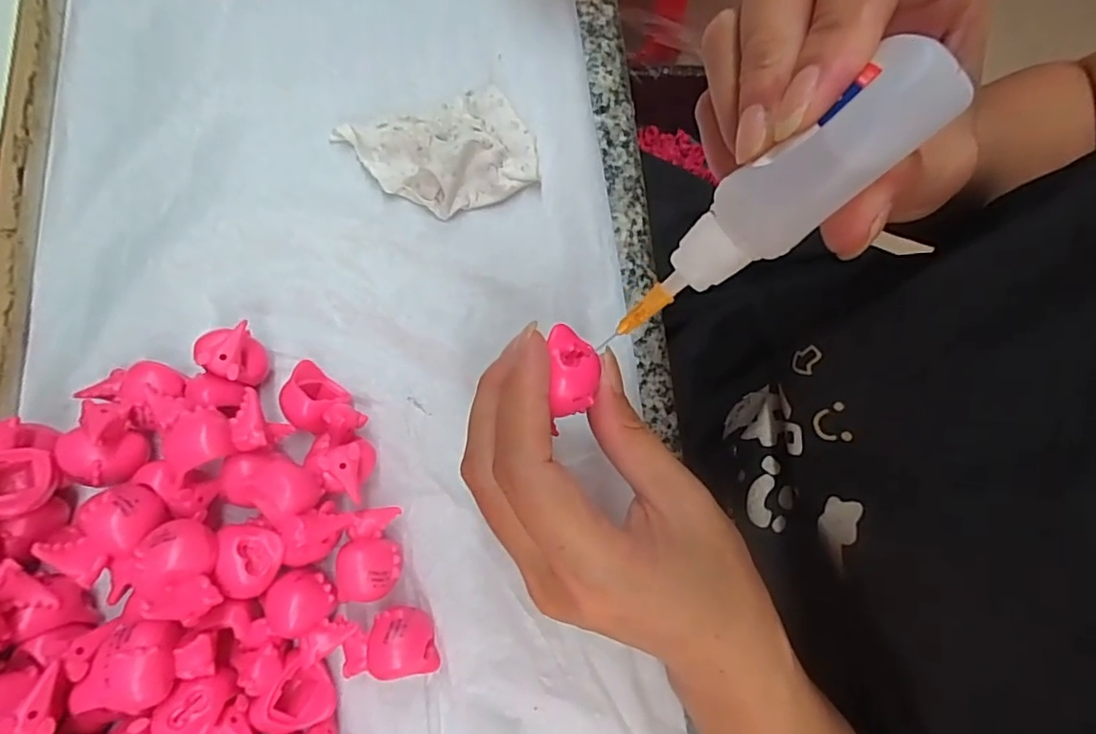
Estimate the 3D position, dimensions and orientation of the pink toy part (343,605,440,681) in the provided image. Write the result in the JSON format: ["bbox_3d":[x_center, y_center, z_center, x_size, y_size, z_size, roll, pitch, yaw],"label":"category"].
[{"bbox_3d":[-0.056,0.097,0.196,0.033,0.016,0.022,-4,76,-1],"label":"pink toy part"}]

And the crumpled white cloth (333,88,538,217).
[{"bbox_3d":[-0.046,-0.095,0.244,0.074,0.015,0.053,-24,77,-6],"label":"crumpled white cloth"}]

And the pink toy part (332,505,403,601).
[{"bbox_3d":[-0.063,0.068,0.202,0.020,0.017,0.032,8,76,2],"label":"pink toy part"}]

